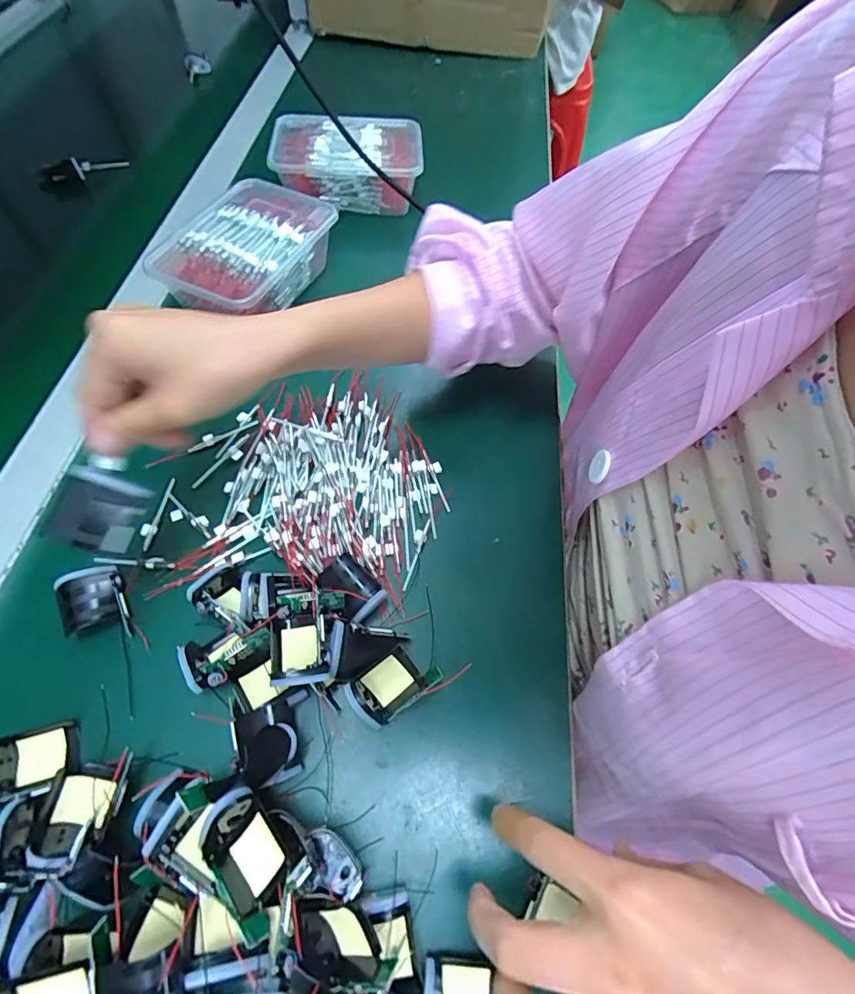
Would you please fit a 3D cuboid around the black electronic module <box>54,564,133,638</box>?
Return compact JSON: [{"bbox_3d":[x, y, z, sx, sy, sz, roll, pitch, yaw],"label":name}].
[{"bbox_3d":[-0.222,0.070,0.311,0.033,0.026,0.049,-22,67,-17],"label":"black electronic module"}]

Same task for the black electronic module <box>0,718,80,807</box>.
[{"bbox_3d":[-0.229,0.151,0.271,0.046,0.018,0.035,-22,67,-16],"label":"black electronic module"}]

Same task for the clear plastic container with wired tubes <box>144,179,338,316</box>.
[{"bbox_3d":[-0.175,-0.234,0.465,0.119,0.060,0.169,25,62,7],"label":"clear plastic container with wired tubes"}]

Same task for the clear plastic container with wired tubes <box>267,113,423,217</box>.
[{"bbox_3d":[-0.094,-0.391,0.556,0.169,0.066,0.127,1,62,-6],"label":"clear plastic container with wired tubes"}]

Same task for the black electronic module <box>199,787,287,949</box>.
[{"bbox_3d":[-0.085,0.172,0.221,0.031,0.018,0.056,-37,71,-22],"label":"black electronic module"}]

